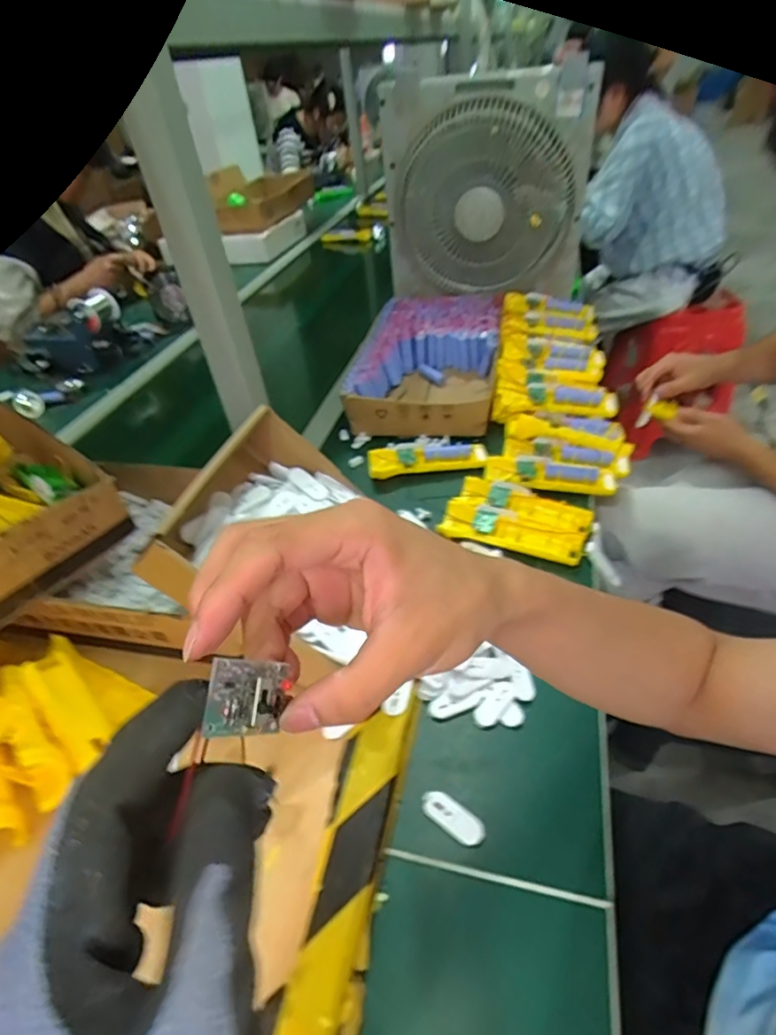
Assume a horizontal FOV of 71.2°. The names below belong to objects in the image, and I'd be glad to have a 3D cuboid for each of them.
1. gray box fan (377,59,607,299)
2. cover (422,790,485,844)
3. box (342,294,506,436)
[{"bbox_3d":[0.165,-0.575,0.965,0.346,0.329,0.147,15,45,24],"label":"gray box fan"},{"bbox_3d":[0.050,0.232,0.420,0.052,0.004,0.023,25,49,31],"label":"cover"},{"bbox_3d":[0.069,-0.265,0.915,0.218,0.093,0.371,5,42,13],"label":"box"}]

